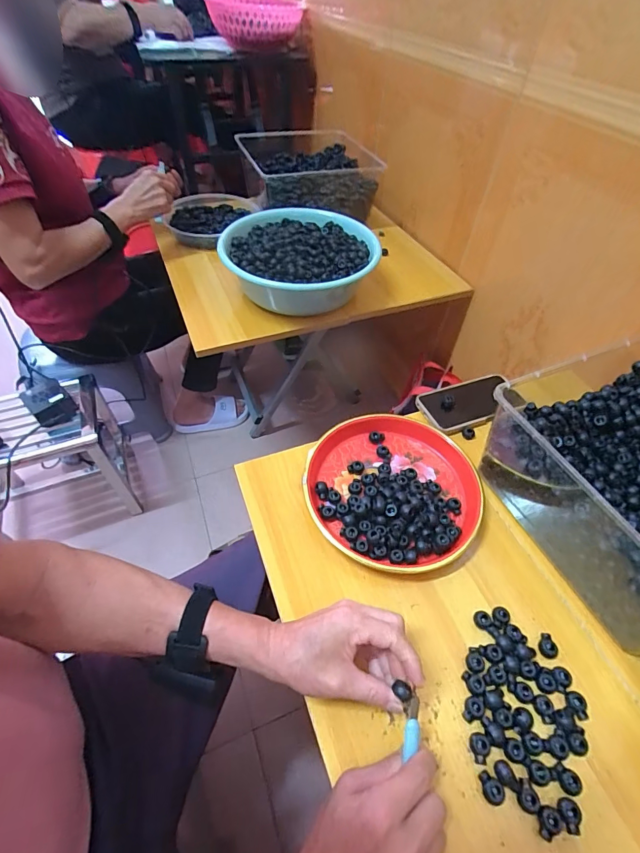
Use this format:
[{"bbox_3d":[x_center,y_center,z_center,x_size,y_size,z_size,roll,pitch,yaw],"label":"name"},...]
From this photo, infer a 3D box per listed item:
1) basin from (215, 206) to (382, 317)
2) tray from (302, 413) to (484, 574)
[{"bbox_3d":[-0.034,-0.307,0.763,0.298,0.105,0.280,1,51,-1],"label":"basin"},{"bbox_3d":[0.098,0.078,0.513,0.224,0.034,0.214,1,51,-1],"label":"tray"}]

